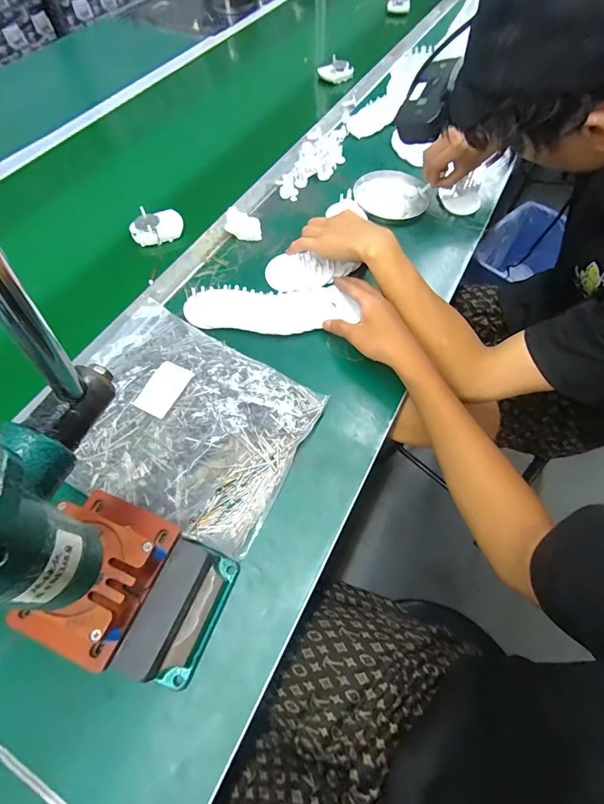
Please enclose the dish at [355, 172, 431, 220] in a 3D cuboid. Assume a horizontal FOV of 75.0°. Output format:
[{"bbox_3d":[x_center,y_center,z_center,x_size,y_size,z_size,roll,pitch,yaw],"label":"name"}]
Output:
[{"bbox_3d":[0.155,-0.354,0.674,0.125,0.013,0.116,0,60,0],"label":"dish"}]

